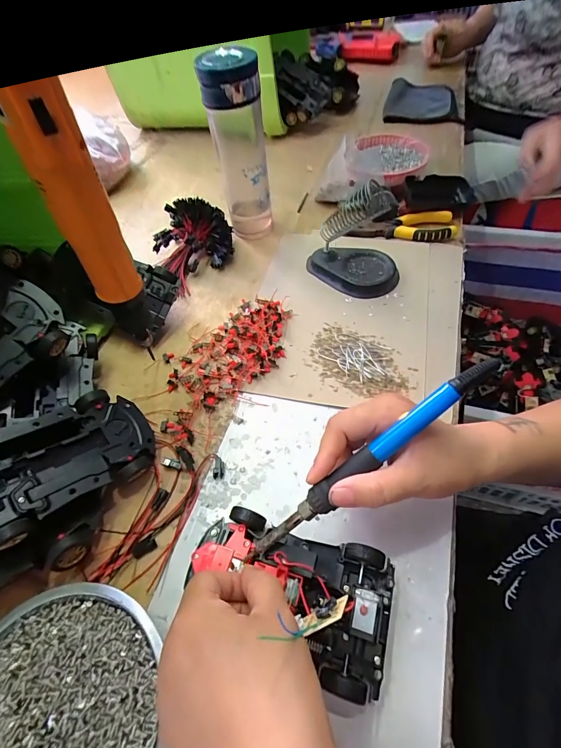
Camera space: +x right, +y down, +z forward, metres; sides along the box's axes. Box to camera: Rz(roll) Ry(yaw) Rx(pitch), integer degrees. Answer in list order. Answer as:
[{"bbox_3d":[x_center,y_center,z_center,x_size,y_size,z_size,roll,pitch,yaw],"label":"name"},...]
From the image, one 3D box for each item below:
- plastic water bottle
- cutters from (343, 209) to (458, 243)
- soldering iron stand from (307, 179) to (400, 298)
[{"bbox_3d":[-0.052,-0.286,0.465,0.065,0.205,0.060,-9,55,-1],"label":"plastic water bottle"},{"bbox_3d":[0.173,-0.201,0.500,0.143,0.027,0.054,-2,55,3],"label":"cutters"},{"bbox_3d":[0.088,-0.161,0.422,0.108,0.114,0.075,4,55,7],"label":"soldering iron stand"}]

